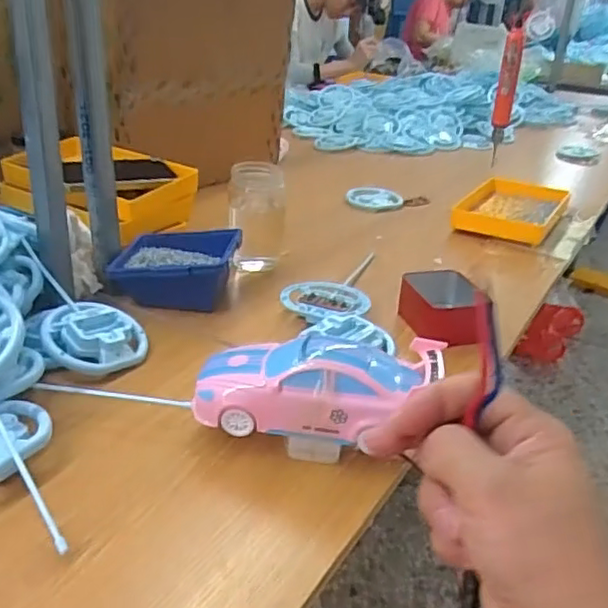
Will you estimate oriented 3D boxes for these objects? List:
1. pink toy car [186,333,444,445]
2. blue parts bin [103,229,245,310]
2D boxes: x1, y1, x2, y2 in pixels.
[{"bbox_3d":[0.009,0.064,0.530,0.202,0.058,0.073,-6,25,14],"label":"pink toy car"},{"bbox_3d":[-0.161,-0.042,0.818,0.145,0.073,0.113,6,27,5],"label":"blue parts bin"}]

